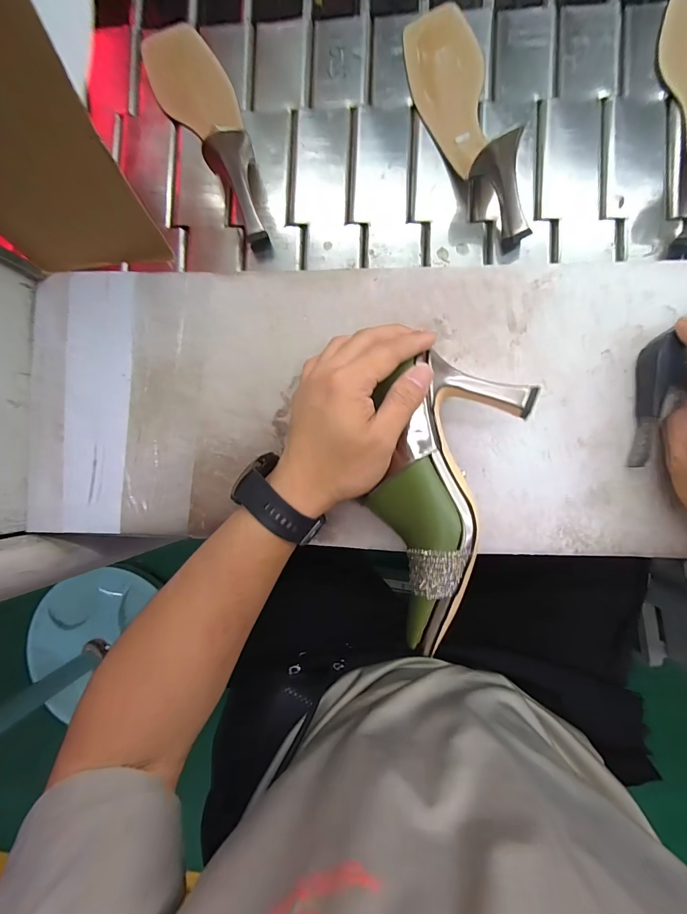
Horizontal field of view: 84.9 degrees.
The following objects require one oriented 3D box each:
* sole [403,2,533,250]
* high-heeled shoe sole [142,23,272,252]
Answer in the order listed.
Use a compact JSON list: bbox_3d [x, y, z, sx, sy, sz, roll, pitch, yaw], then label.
[{"bbox_3d":[0.117,-0.334,0.359,0.074,0.063,0.252,-11,87,3],"label":"sole"},{"bbox_3d":[-0.136,-0.344,0.376,0.074,0.061,0.246,-28,86,2],"label":"high-heeled shoe sole"}]

